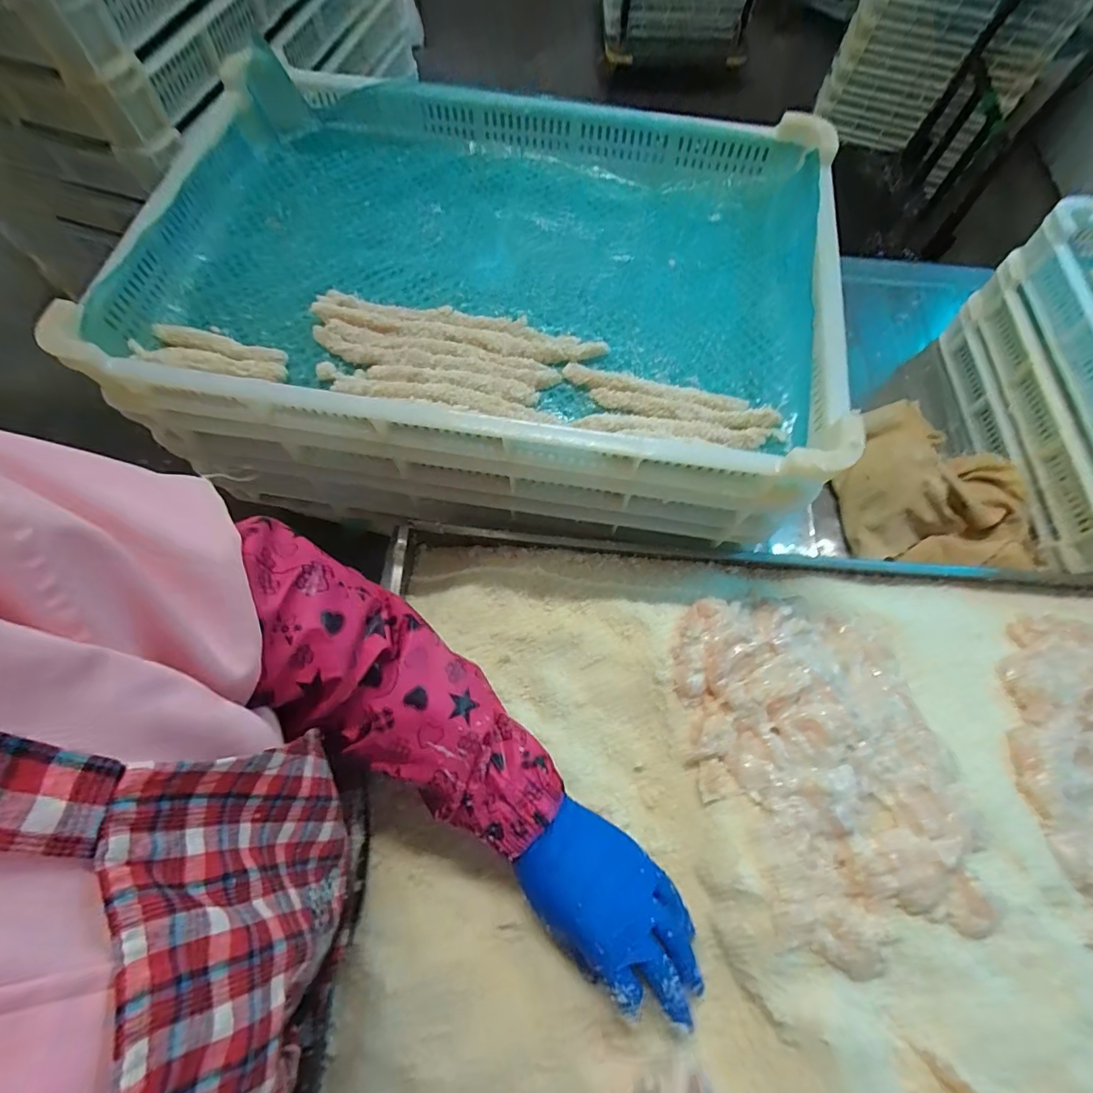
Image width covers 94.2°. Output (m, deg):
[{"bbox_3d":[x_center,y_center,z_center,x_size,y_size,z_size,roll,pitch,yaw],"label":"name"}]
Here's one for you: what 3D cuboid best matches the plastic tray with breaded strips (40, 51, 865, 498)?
[{"bbox_3d":[-0.052,-0.255,0.447,0.587,0.061,0.385,10,70,4],"label":"plastic tray with breaded strips"}]

